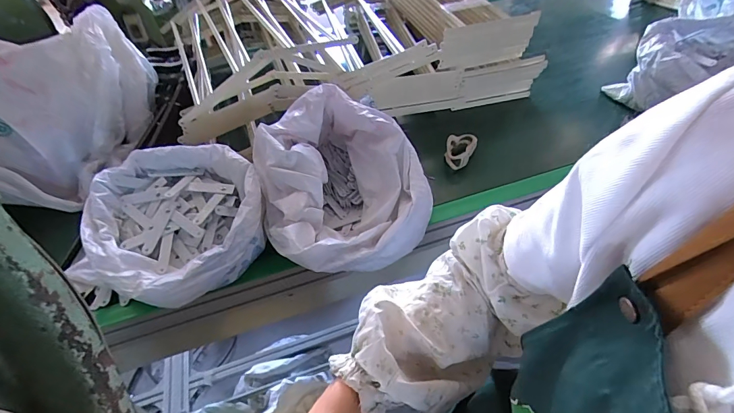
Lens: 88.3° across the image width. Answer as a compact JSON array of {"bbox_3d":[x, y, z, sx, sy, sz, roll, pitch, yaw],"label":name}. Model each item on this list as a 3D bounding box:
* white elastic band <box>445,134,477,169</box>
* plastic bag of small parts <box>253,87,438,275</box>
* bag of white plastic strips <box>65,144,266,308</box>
[{"bbox_3d":[0.211,-0.130,0.868,0.057,0.043,0.101,19,51,22],"label":"white elastic band"},{"bbox_3d":[-0.061,-0.055,0.734,0.295,0.175,0.352,-24,48,-17],"label":"plastic bag of small parts"},{"bbox_3d":[-0.331,0.034,0.656,0.280,0.131,0.275,-1,46,5],"label":"bag of white plastic strips"}]

